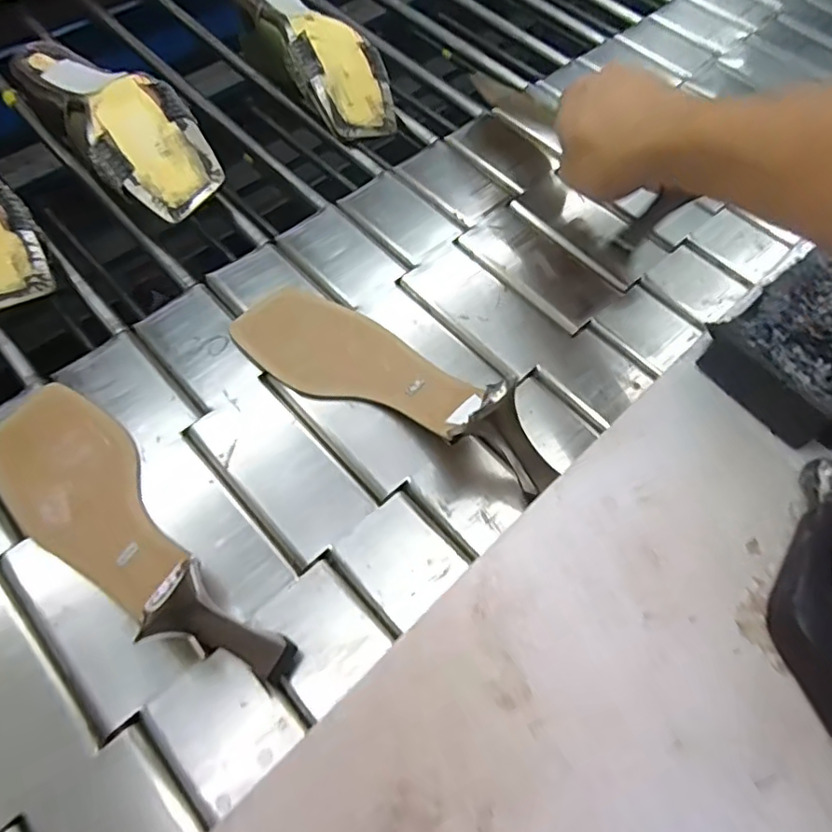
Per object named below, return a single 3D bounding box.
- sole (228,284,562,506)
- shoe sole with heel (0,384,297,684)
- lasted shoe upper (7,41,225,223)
[{"bbox_3d":[-0.019,-0.030,0.388,0.235,0.065,0.071,28,63,24],"label":"sole"},{"bbox_3d":[-0.170,0.058,0.330,0.242,0.064,0.071,41,67,17],"label":"shoe sole with heel"},{"bbox_3d":[-0.240,-0.237,0.485,0.086,0.068,0.218,-34,69,-20],"label":"lasted shoe upper"}]

